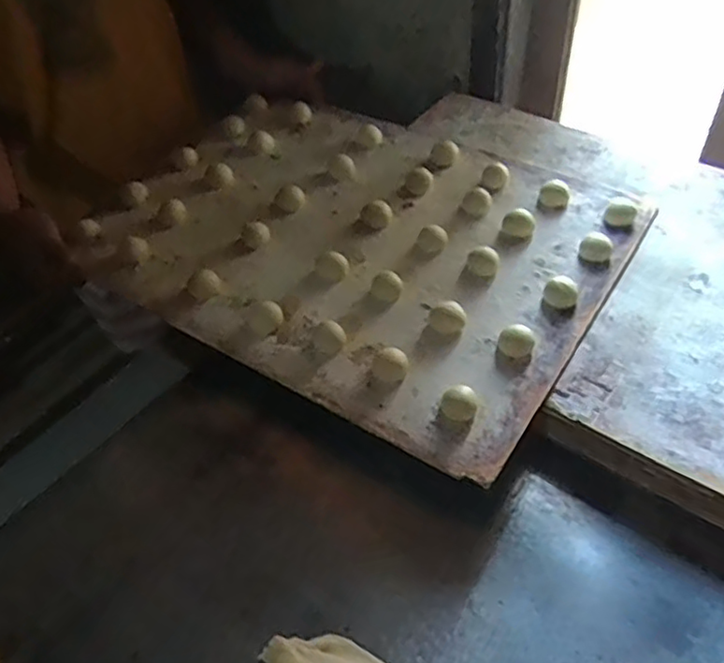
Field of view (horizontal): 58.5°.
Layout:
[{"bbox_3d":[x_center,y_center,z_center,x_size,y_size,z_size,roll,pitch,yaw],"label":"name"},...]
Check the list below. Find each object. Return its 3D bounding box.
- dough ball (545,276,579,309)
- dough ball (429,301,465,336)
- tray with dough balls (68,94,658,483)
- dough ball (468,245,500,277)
[{"bbox_3d":[0.195,-0.038,0.633,0.030,0.022,0.028,-3,48,4],"label":"dough ball"},{"bbox_3d":[0.083,-0.016,0.626,0.033,0.022,0.037,0,48,6],"label":"dough ball"},{"bbox_3d":[-0.024,-0.122,0.747,0.585,0.035,0.414,25,55,26],"label":"tray with dough balls"},{"bbox_3d":[0.126,-0.071,0.667,0.032,0.022,0.030,4,49,10],"label":"dough ball"}]

